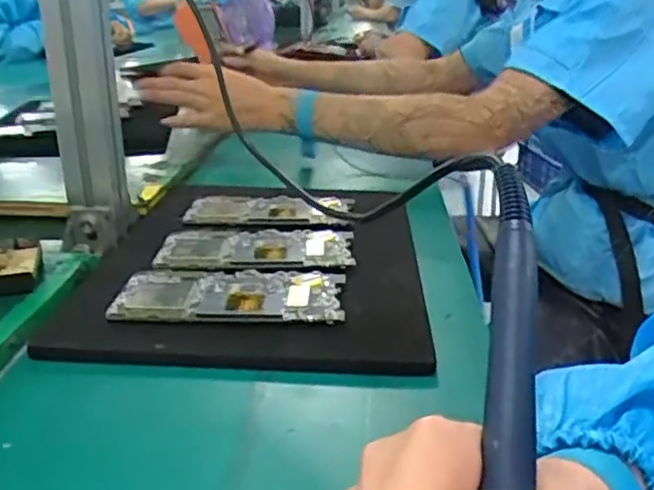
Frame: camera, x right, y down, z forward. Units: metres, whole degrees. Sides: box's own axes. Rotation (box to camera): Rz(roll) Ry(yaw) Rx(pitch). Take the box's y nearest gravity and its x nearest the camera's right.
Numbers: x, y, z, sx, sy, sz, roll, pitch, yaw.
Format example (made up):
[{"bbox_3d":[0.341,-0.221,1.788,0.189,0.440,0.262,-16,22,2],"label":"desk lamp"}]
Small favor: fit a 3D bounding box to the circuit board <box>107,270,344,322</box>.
[{"bbox_3d":[-0.069,0.035,0.473,0.156,0.008,0.071,1,22,1],"label":"circuit board"}]

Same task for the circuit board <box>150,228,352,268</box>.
[{"bbox_3d":[-0.059,0.000,0.554,0.156,0.006,0.084,2,22,3],"label":"circuit board"}]

